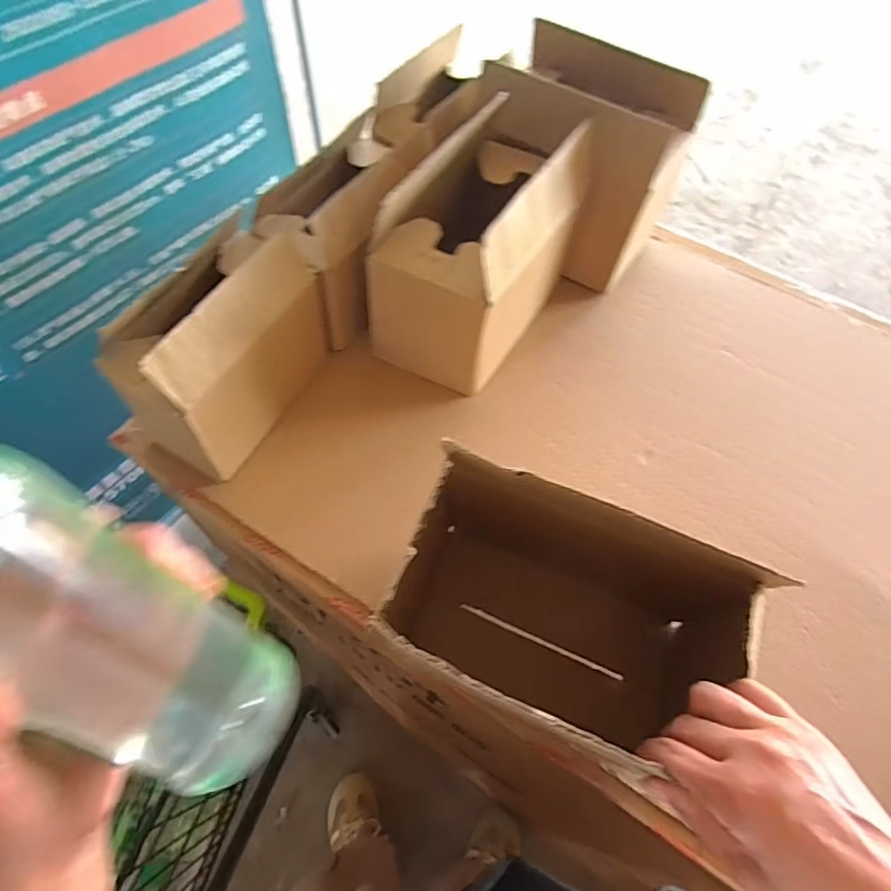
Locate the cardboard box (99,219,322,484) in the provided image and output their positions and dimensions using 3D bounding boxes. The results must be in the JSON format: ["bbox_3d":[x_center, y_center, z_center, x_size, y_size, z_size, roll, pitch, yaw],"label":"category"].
[{"bbox_3d":[-0.215,-0.100,0.549,0.099,0.183,0.204,27,62,11],"label":"cardboard box"}]

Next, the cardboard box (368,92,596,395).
[{"bbox_3d":[0.039,-0.208,0.604,0.135,0.214,0.253,32,65,13],"label":"cardboard box"}]

